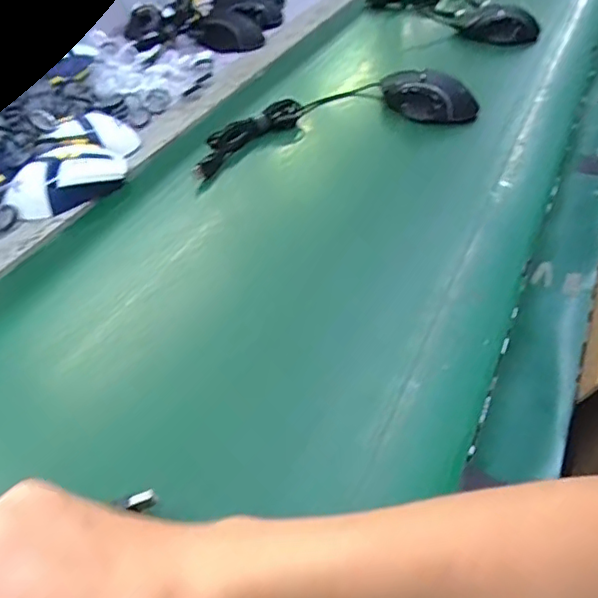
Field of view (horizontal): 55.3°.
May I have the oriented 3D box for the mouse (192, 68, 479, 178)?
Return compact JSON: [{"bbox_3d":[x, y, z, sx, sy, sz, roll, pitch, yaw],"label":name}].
[{"bbox_3d":[0.033,-0.223,0.645,0.311,0.044,0.141,-11,44,-9],"label":"mouse"}]

